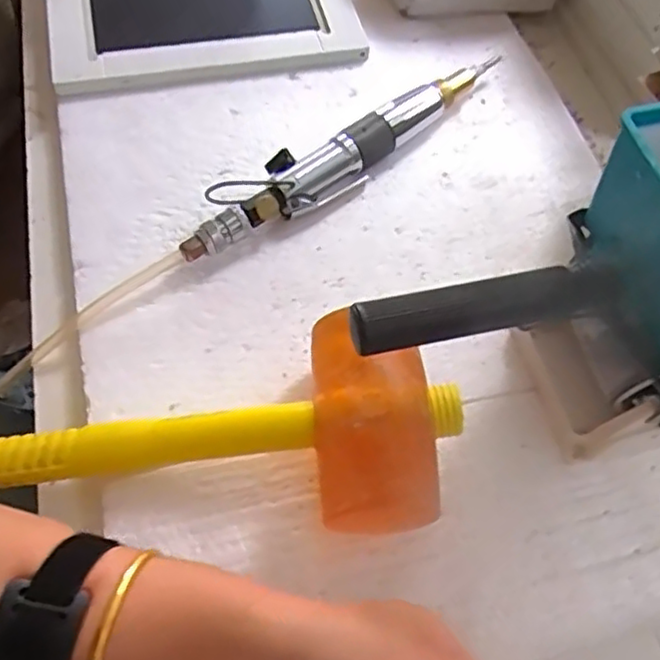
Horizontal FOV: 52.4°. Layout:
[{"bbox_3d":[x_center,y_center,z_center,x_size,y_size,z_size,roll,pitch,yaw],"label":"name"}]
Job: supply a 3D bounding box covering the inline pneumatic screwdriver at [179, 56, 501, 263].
[{"bbox_3d":[0.018,-0.132,0.493,0.289,0.030,0.041,-32,68,-18],"label":"inline pneumatic screwdriver"}]

